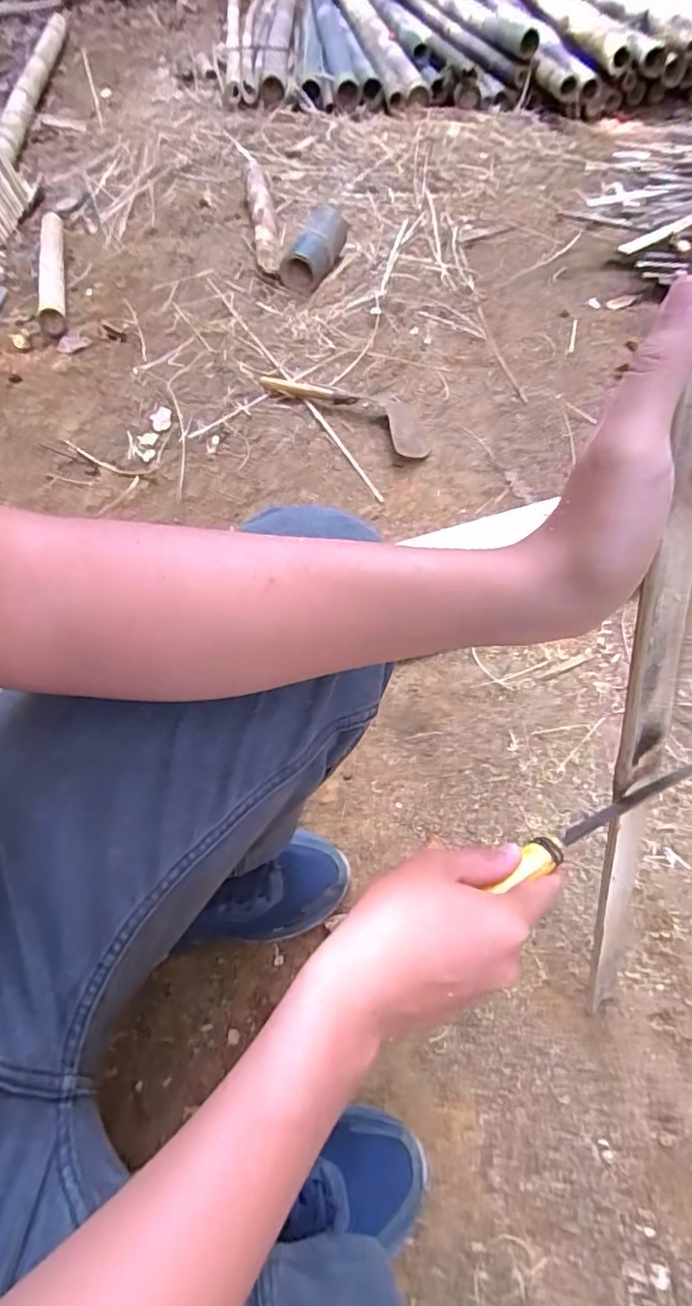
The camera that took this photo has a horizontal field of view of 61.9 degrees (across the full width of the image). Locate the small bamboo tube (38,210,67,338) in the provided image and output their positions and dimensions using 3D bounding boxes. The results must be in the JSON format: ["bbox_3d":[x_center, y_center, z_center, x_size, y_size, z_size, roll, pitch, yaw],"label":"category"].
[{"bbox_3d":[-0.748,-0.966,1.461,0.065,0.051,0.576,-14,57,-6],"label":"small bamboo tube"}]

